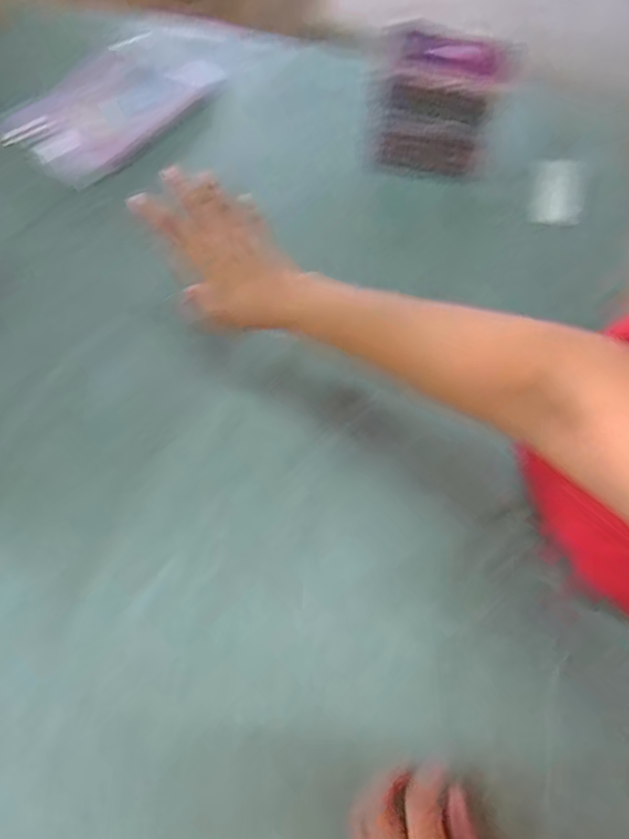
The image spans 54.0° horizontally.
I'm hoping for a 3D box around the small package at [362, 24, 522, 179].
[{"bbox_3d":[0.124,-0.329,0.648,0.132,0.141,0.012,26,47,17],"label":"small package"}]

